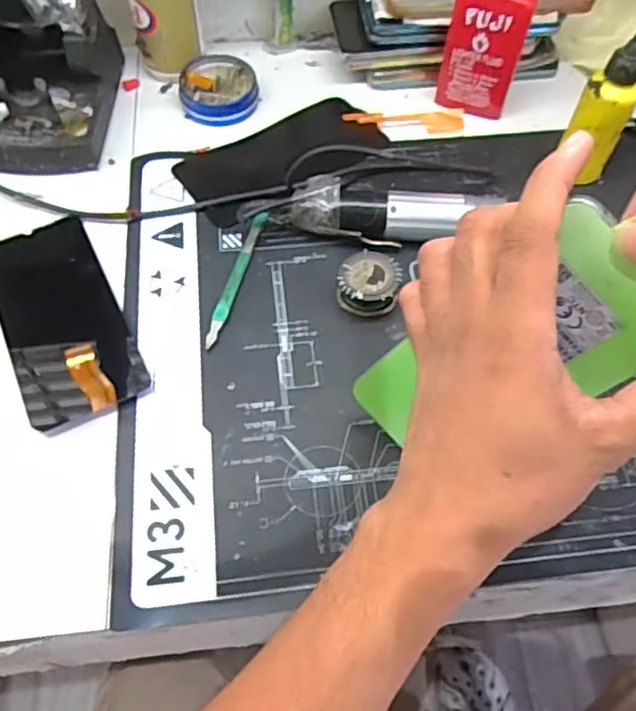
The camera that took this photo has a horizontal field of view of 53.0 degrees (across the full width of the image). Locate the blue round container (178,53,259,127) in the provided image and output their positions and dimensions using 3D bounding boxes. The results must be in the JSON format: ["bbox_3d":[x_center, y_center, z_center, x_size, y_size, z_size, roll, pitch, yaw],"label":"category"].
[{"bbox_3d":[-0.081,-0.214,0.518,0.060,0.031,0.055,1,60,-1],"label":"blue round container"}]

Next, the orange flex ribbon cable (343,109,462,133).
[{"bbox_3d":[0.070,-0.188,0.514,0.096,0.009,0.019,-6,60,-5],"label":"orange flex ribbon cable"}]

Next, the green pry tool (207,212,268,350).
[{"bbox_3d":[-0.054,-0.053,0.426,0.009,0.006,0.111,14,60,7],"label":"green pry tool"}]

